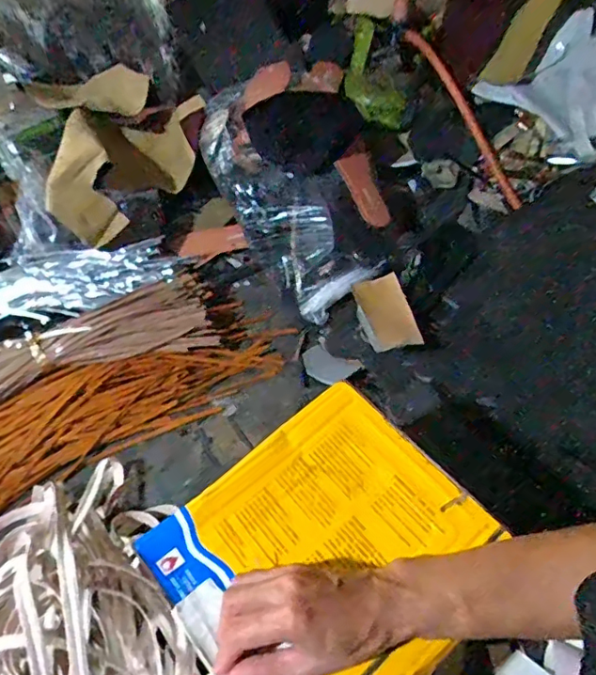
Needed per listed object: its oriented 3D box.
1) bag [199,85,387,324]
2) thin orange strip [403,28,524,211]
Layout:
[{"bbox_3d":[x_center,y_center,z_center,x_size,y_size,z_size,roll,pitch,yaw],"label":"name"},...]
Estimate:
[{"bbox_3d":[-0.047,-0.273,1.029,0.175,0.144,0.515,-30,74,-25],"label":"bag"},{"bbox_3d":[0.349,-0.466,1.109,0.042,0.035,0.444,-24,82,-21],"label":"thin orange strip"}]

